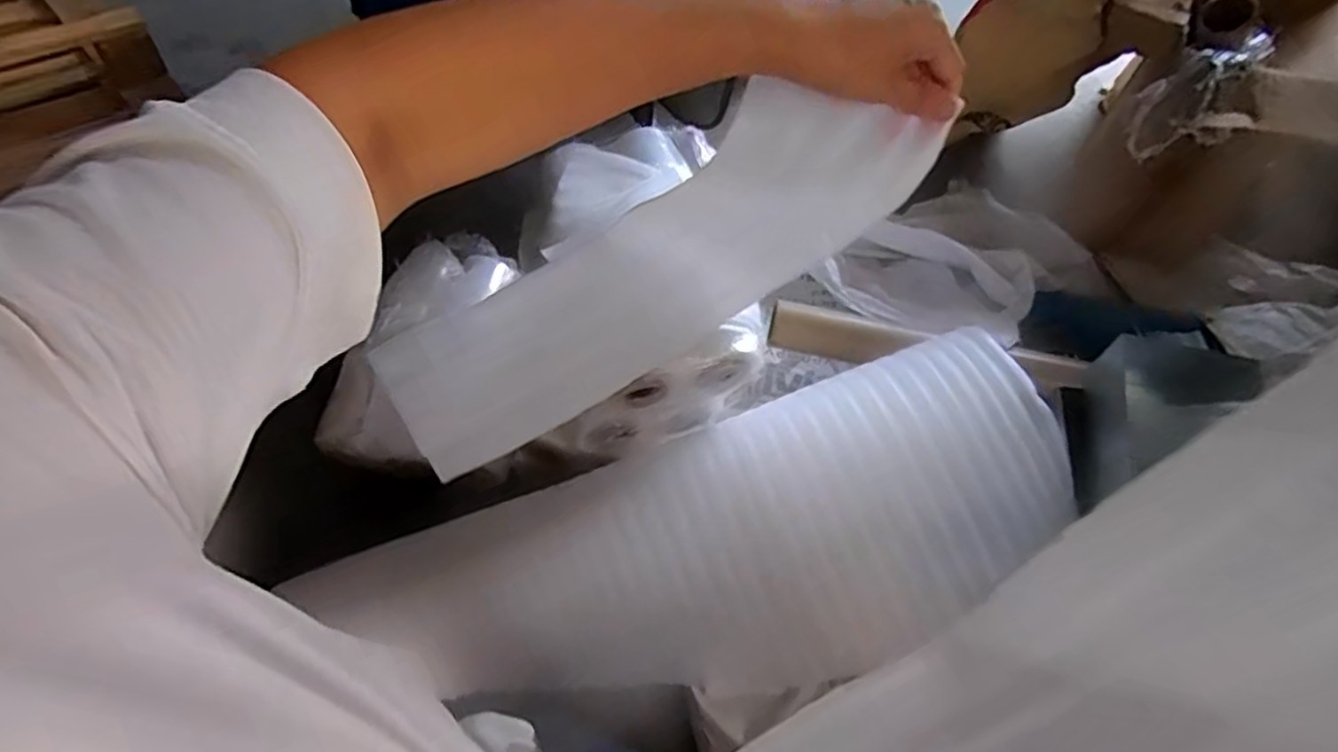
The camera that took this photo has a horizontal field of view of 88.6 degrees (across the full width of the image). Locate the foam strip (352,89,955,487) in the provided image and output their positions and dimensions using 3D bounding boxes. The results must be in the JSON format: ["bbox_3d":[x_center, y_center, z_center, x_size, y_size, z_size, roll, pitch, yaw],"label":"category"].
[{"bbox_3d":[-0.014,-0.064,0.467,0.360,0.135,0.113,-31,60,16],"label":"foam strip"}]

